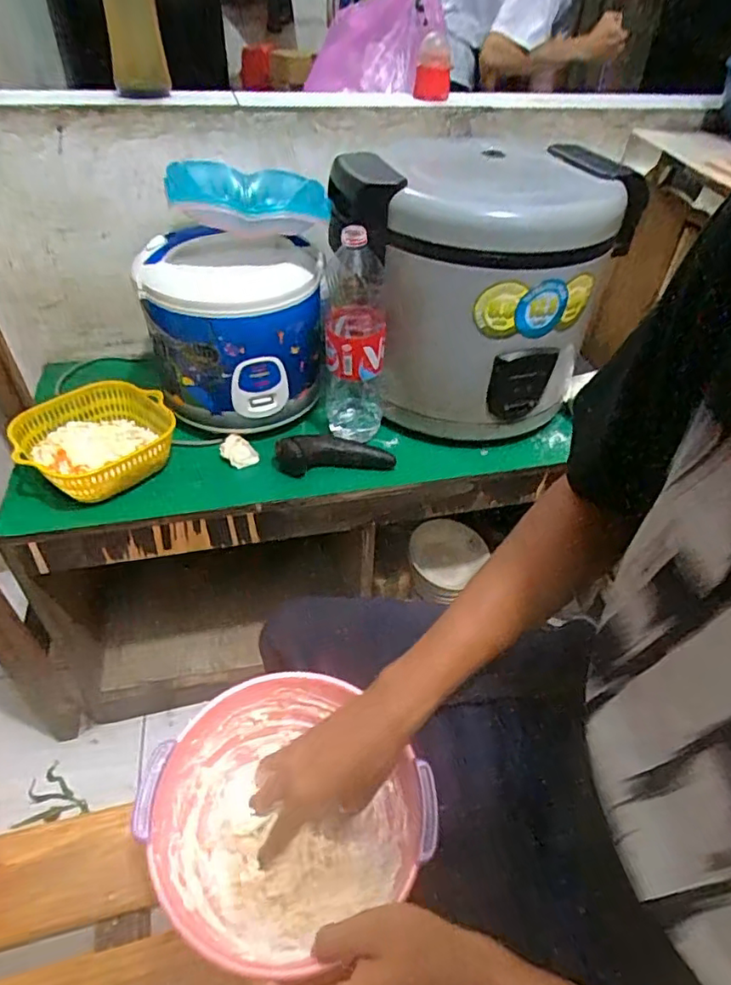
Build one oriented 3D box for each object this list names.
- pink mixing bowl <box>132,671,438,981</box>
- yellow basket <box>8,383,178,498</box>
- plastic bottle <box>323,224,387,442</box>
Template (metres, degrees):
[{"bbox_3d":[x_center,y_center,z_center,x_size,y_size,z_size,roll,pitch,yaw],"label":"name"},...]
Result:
[{"bbox_3d":[-0.065,0.264,0.473,0.191,0.088,0.194,2,44,-2],"label":"pink mixing bowl"},{"bbox_3d":[-0.379,-0.066,0.829,0.202,0.081,0.185,-24,49,-27],"label":"yellow basket"},{"bbox_3d":[-0.014,-0.206,0.831,0.089,0.318,0.076,0,43,-4],"label":"plastic bottle"}]

